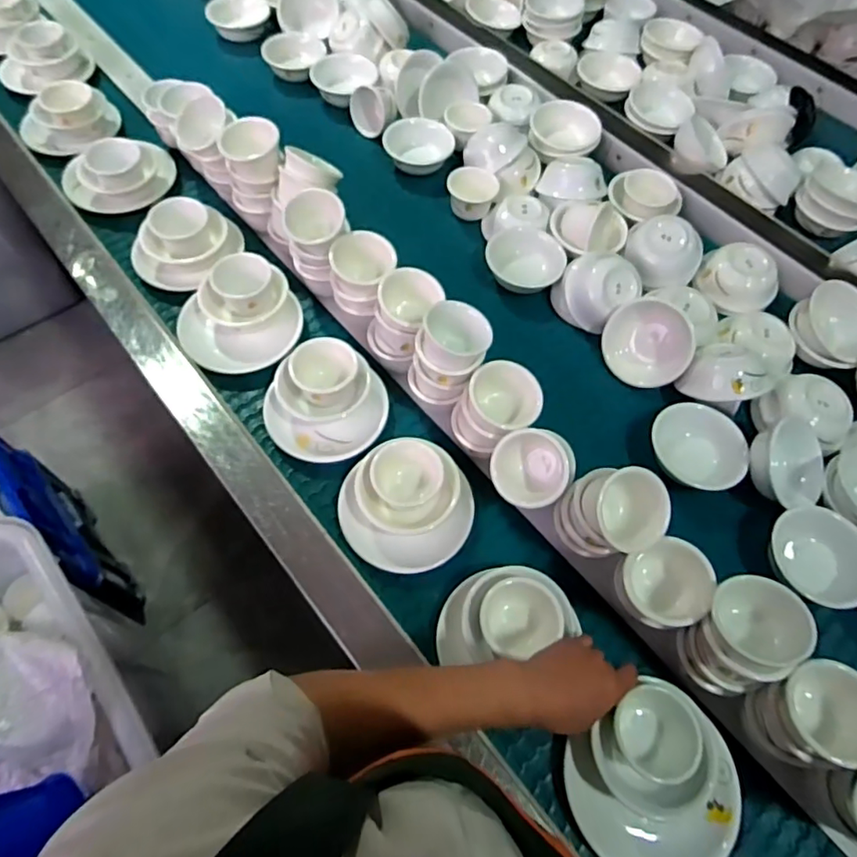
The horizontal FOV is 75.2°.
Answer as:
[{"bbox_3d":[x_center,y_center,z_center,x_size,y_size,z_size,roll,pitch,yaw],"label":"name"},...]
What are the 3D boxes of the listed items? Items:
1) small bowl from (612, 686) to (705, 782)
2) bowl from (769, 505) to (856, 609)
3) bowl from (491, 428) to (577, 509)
[{"bbox_3d":[0.211,0.282,0.514,0.069,0.037,0.068,1,62,-2],"label":"small bowl"},{"bbox_3d":[0.435,0.137,0.613,0.114,0.044,0.105,28,68,13],"label":"bowl"},{"bbox_3d":[0.111,0.043,0.587,0.082,0.050,0.082,-4,77,19],"label":"bowl"}]

